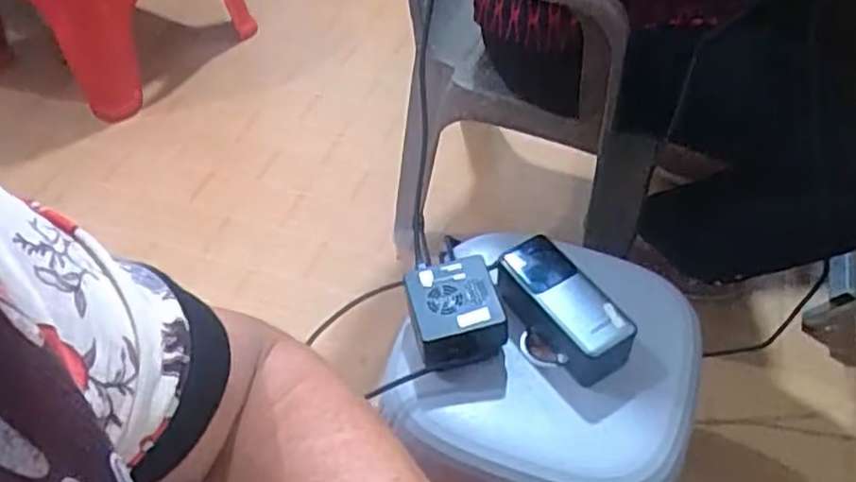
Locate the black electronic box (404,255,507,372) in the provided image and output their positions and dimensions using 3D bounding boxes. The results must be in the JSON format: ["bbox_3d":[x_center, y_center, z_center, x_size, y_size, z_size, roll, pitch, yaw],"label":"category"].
[{"bbox_3d":[0.024,0.062,0.639,0.076,0.044,0.086,-10,49,-7],"label":"black electronic box"}]

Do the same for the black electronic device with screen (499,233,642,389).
[{"bbox_3d":[0.121,0.061,0.657,0.054,0.056,0.137,-30,54,-22],"label":"black electronic device with screen"}]

